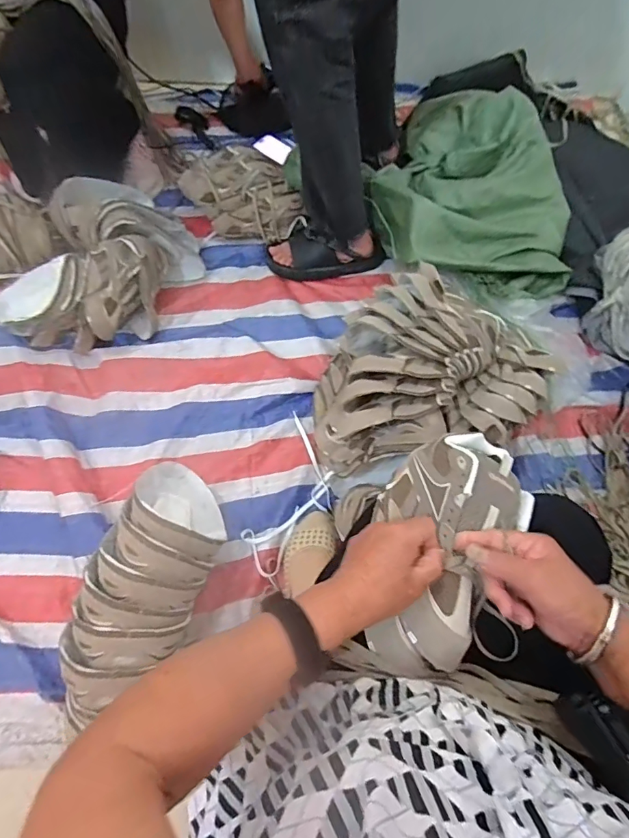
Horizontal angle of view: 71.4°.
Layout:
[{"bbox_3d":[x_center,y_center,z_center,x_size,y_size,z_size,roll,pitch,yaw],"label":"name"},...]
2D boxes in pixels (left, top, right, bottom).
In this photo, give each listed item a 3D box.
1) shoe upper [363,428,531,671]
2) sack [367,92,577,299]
[{"bbox_3d":[0.138,0.119,0.441,0.142,0.056,0.245,19,66,6],"label":"shoe upper"},{"bbox_3d":[0.378,-0.578,1.096,0.450,0.144,0.628,-6,67,-5],"label":"sack"}]

